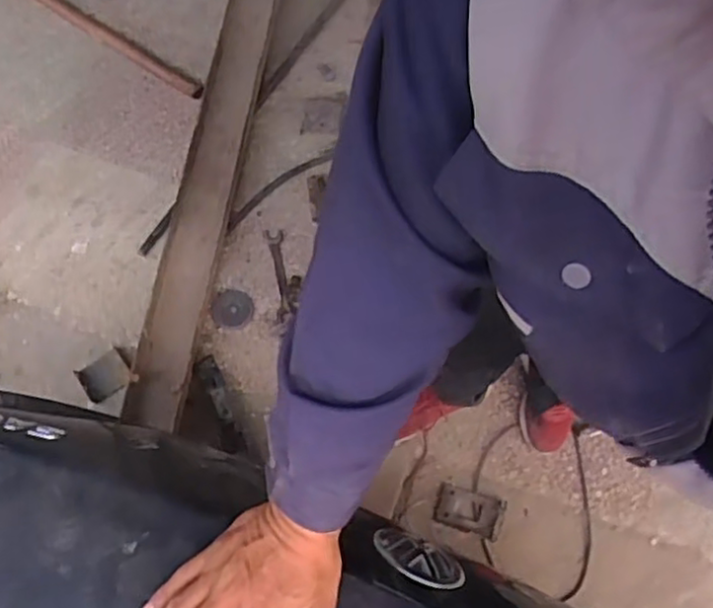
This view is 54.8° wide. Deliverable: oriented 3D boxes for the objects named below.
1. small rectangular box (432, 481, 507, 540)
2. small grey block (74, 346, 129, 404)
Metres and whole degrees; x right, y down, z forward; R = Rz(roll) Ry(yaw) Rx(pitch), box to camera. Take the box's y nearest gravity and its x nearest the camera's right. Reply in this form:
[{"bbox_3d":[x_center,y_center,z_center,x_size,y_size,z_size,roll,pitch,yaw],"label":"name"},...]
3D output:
[{"bbox_3d":[0.236,0.436,1.449,0.142,0.012,0.086,14,77,4],"label":"small rectangular box"},{"bbox_3d":[-0.549,0.155,1.504,0.099,0.024,0.085,-31,78,-7],"label":"small grey block"}]

